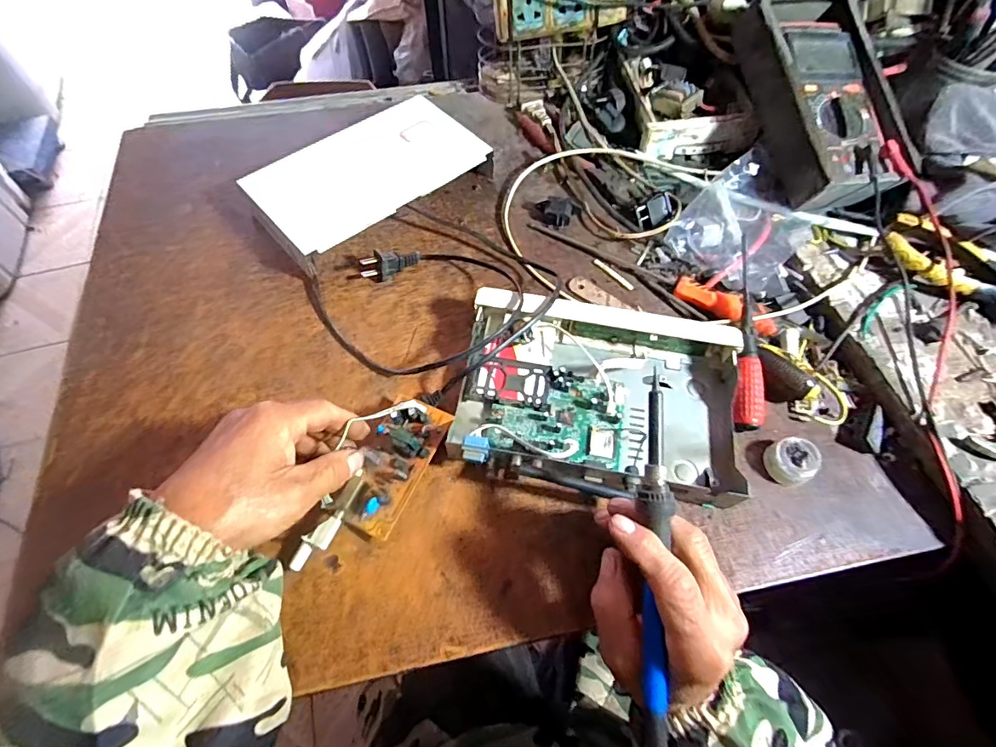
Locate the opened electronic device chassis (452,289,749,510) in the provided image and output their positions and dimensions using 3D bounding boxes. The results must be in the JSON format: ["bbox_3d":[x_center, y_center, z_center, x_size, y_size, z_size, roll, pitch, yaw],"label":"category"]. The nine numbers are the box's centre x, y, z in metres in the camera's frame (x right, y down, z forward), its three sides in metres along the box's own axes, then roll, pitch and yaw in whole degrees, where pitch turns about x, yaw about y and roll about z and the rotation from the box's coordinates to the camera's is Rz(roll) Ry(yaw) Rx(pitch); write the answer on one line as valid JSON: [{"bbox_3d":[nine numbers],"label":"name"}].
[{"bbox_3d":[0.079,0.018,0.391,0.217,0.036,0.154,8,61,6],"label":"opened electronic device chassis"}]

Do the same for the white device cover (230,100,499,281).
[{"bbox_3d":[-0.131,-0.199,0.508,0.222,0.044,0.131,-39,67,-19],"label":"white device cover"}]

